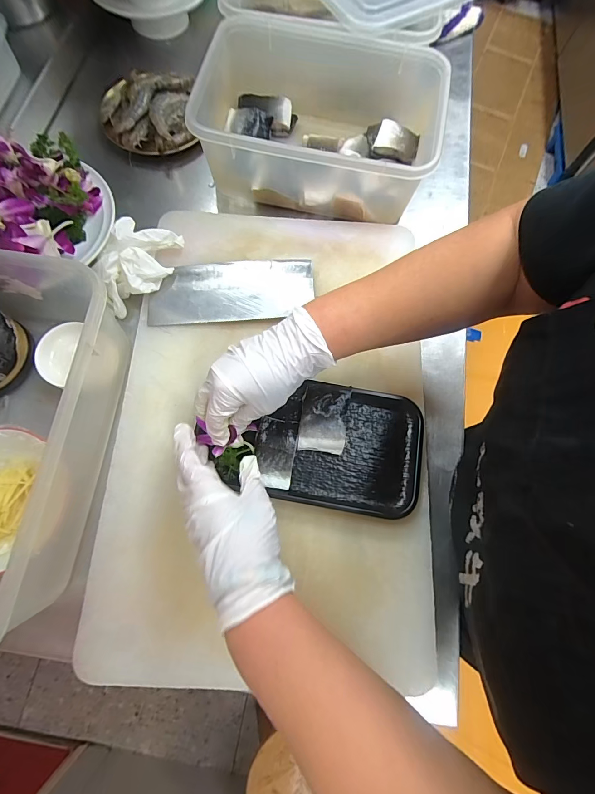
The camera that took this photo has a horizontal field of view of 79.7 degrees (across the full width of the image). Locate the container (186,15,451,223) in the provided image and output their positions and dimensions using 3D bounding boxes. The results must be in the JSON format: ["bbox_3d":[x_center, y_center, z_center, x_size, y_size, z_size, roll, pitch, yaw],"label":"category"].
[{"bbox_3d":[0.038,-0.371,0.497,0.318,0.120,0.232,9,74,0],"label":"container"}]

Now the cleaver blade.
[{"bbox_3d":[-0.082,-0.134,0.445,0.200,0.007,0.082,-3,77,0],"label":"cleaver blade"}]

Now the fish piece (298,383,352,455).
[{"bbox_3d":[0.029,0.021,0.383,0.048,0.016,0.073,9,74,0],"label":"fish piece"}]

